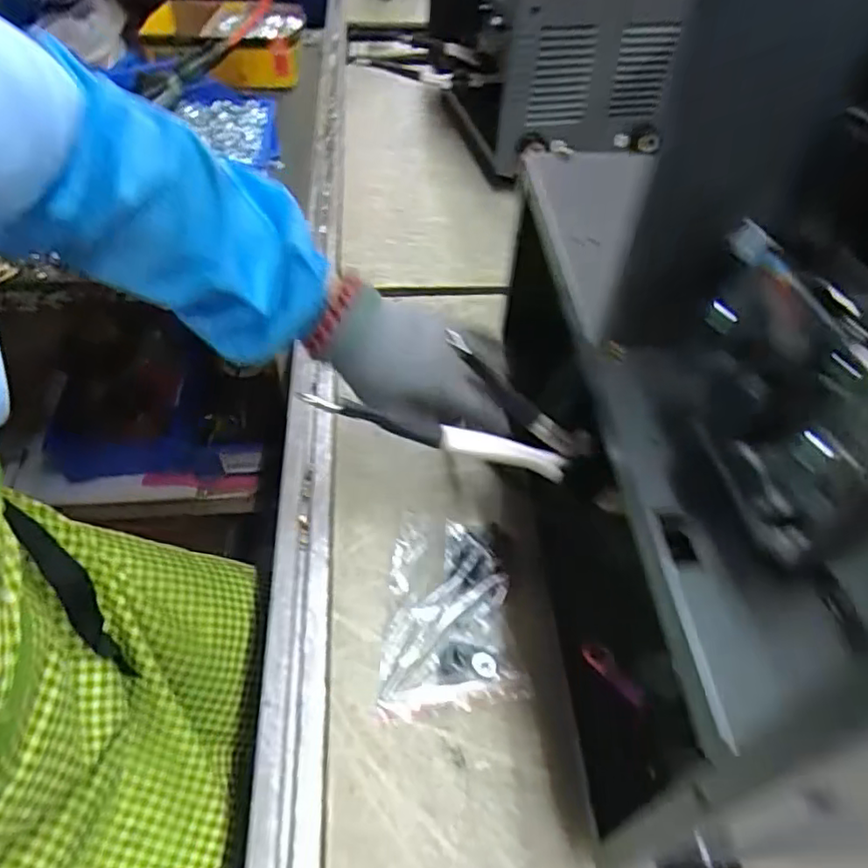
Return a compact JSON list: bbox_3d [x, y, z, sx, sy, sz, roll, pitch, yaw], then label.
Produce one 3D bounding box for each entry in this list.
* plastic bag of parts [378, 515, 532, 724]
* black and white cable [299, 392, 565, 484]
[{"bbox_3d":[0.006,0.121,0.438,0.092,0.024,0.137,-3,48,-6],"label":"plastic bag of parts"},{"bbox_3d":[0.003,0.001,0.323,0.145,0.011,0.011,15,46,-16],"label":"black and white cable"}]

